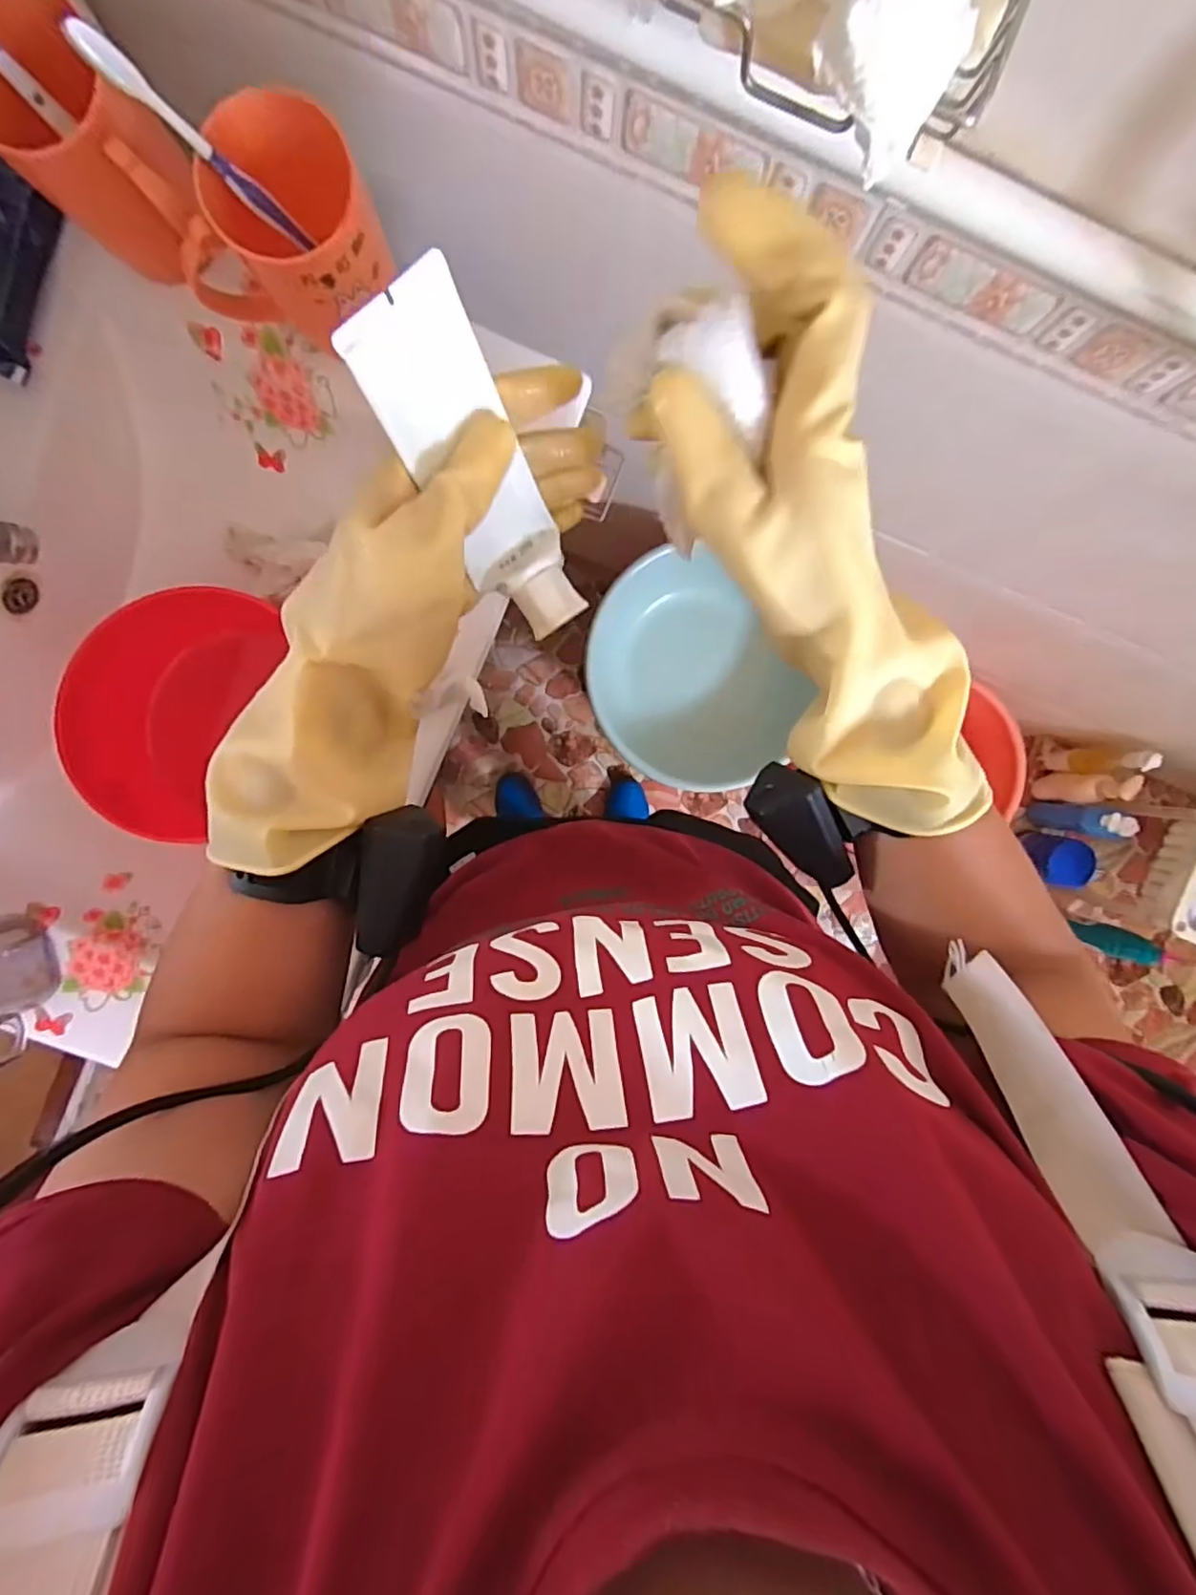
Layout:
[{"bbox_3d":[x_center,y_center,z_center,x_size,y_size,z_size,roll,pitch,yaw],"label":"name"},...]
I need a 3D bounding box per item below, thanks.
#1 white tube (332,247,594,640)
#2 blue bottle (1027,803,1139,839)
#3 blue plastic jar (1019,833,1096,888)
[{"bbox_3d":[-0.047,-0.137,0.285,0.050,0.152,0.038,-33,53,0],"label":"white tube"},{"bbox_3d":[0.881,0.042,1.169,0.061,0.209,0.051,6,94,-3],"label":"blue bottle"},{"bbox_3d":[0.850,0.115,1.195,0.084,0.110,0.083,0,94,-3],"label":"blue plastic jar"}]

